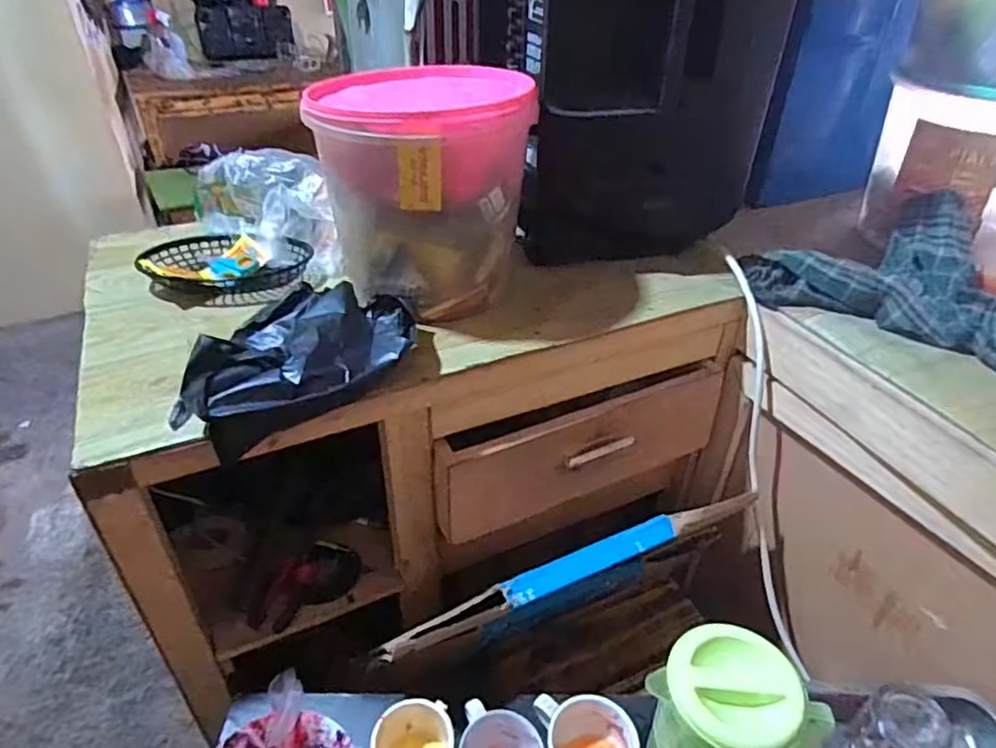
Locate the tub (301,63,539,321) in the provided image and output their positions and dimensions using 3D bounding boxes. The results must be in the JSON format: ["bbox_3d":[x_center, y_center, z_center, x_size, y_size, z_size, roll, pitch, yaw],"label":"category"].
[{"bbox_3d":[-0.082,-0.222,0.776,0.232,0.236,0.201,3,38,4],"label":"tub"}]

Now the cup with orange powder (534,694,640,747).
[{"bbox_3d":[0.089,0.377,0.639,0.090,0.082,0.085,0,38,0],"label":"cup with orange powder"}]

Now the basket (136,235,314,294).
[{"bbox_3d":[-0.364,-0.145,0.868,0.206,0.048,0.122,10,40,13],"label":"basket"}]

